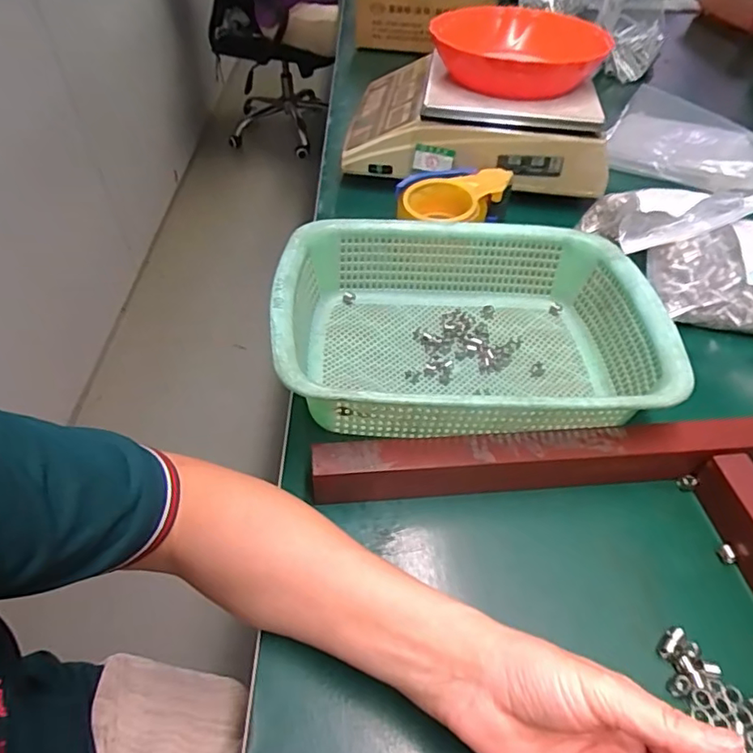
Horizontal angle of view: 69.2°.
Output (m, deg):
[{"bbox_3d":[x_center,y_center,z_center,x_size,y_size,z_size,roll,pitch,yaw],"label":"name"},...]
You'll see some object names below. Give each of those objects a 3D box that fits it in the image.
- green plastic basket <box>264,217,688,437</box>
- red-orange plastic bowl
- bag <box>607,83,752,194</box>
[{"bbox_3d":[0.072,-0.035,0.445,0.289,0.088,0.215,0,47,-1],"label":"green plastic basket"},{"bbox_3d":[0.175,-0.397,0.673,0.195,0.064,0.185,0,47,0],"label":"red-orange plastic bowl"},{"bbox_3d":[0.450,-0.315,0.746,0.248,0.062,0.159,23,50,20],"label":"bag"}]

